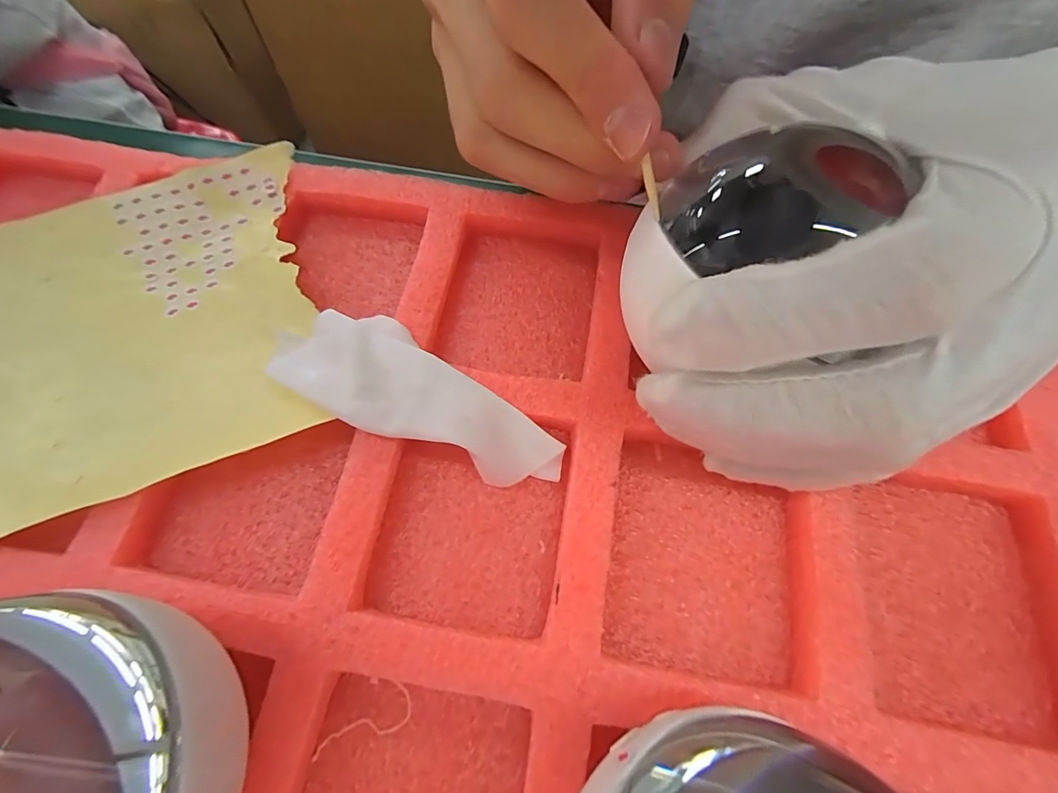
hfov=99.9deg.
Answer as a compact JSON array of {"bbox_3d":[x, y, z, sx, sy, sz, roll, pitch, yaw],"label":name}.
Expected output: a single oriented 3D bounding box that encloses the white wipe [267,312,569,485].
[{"bbox_3d":[-0.036,0.001,0.138,0.095,0.010,0.033,30,68,11],"label":"white wipe"}]

